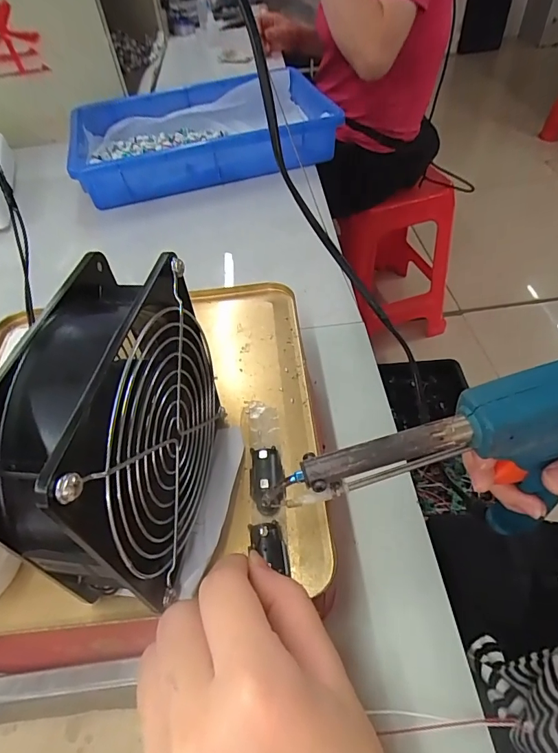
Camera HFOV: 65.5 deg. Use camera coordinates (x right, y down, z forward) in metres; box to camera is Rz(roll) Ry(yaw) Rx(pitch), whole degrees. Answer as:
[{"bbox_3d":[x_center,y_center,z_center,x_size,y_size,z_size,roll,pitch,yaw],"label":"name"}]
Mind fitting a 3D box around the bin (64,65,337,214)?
[{"bbox_3d":[-0.117,-0.366,0.651,0.352,0.067,0.249,-13,49,-7],"label":"bin"}]

